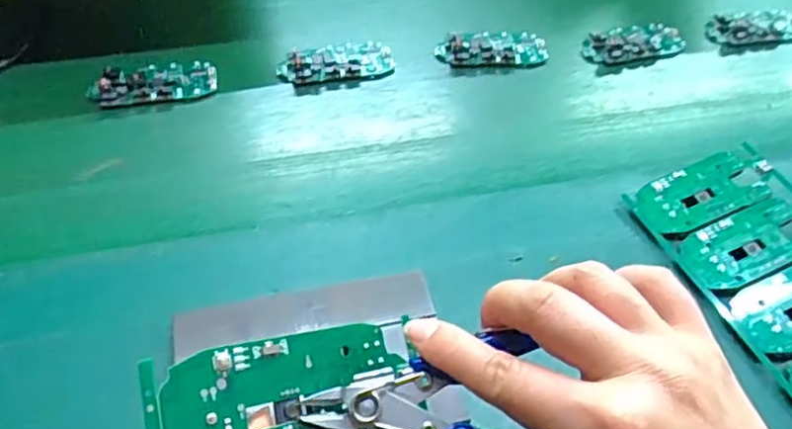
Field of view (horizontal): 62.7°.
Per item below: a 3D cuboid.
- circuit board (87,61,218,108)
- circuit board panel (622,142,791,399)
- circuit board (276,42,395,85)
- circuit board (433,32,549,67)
[{"bbox_3d":[-0.196,-0.109,0.525,0.097,0.018,0.044,-12,51,-13],"label":"circuit board"},{"bbox_3d":[0.252,0.036,0.426,0.109,0.008,0.192,-23,56,-9],"label":"circuit board panel"},{"bbox_3d":[-0.051,-0.130,0.559,0.098,0.012,0.044,-12,51,-14],"label":"circuit board"},{"bbox_3d":[0.086,-0.148,0.588,0.098,0.014,0.043,-1,49,-4],"label":"circuit board"}]

